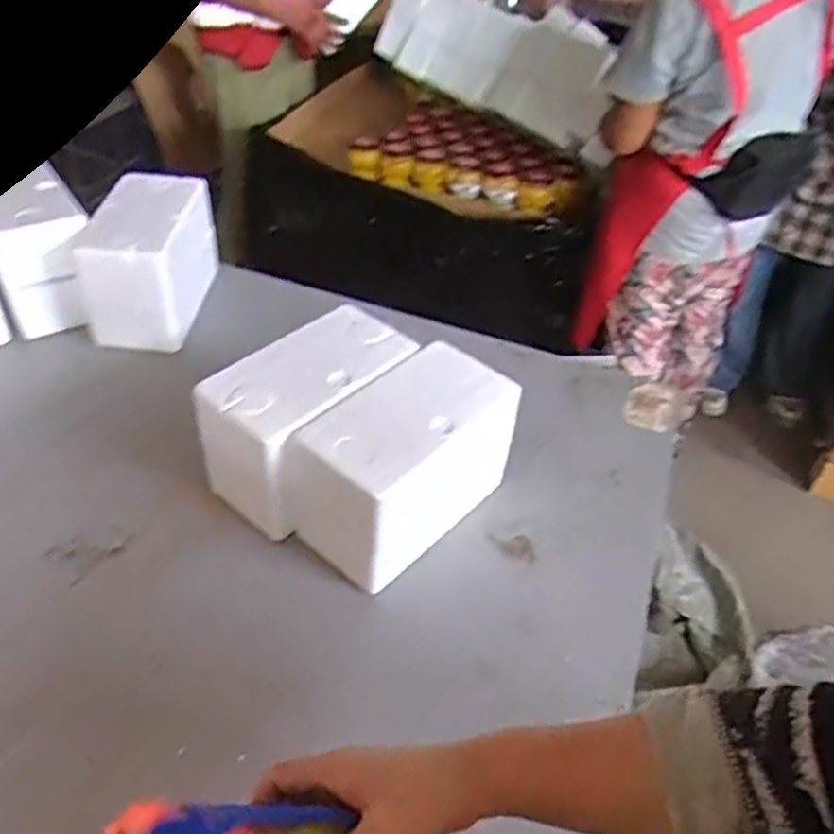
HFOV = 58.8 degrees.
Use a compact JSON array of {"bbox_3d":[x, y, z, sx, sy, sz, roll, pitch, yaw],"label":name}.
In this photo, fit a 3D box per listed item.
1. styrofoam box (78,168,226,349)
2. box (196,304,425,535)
[{"bbox_3d":[-0.380,-0.233,1.065,0.126,0.173,0.219,6,41,1],"label":"styrofoam box"},{"bbox_3d":[-0.111,0.005,0.820,0.127,0.157,0.222,33,48,28],"label":"box"}]

